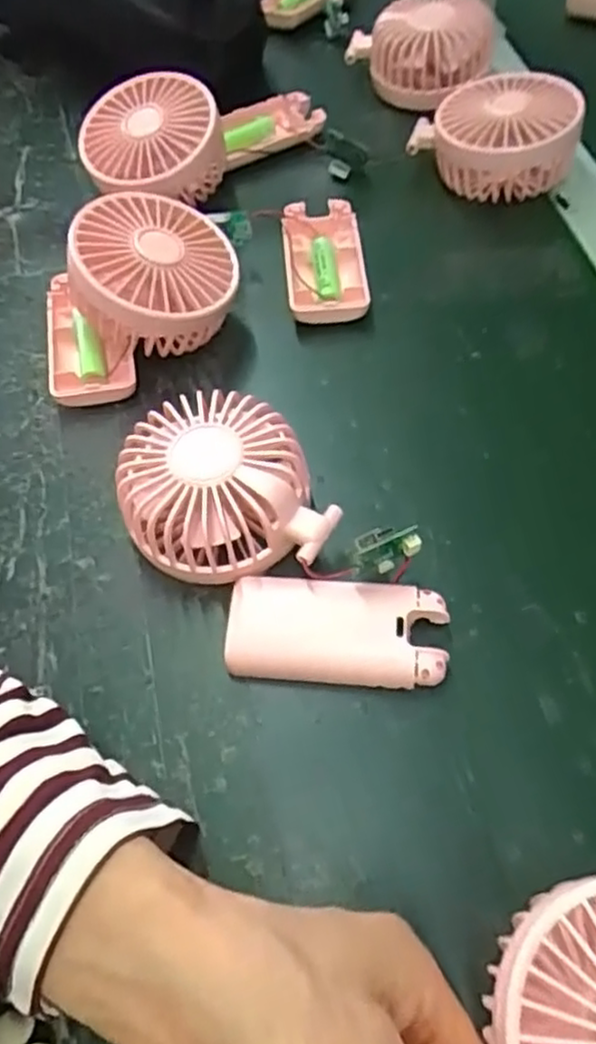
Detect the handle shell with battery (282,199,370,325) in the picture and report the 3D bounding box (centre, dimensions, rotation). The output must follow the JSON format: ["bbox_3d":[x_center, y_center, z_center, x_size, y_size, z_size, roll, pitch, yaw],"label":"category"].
[{"bbox_3d":[0.016,-0.158,0.430,0.047,0.016,0.090,-5,60,0],"label":"handle shell with battery"}]

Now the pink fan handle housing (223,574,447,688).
[{"bbox_3d":[0.017,0.048,0.311,0.093,0.018,0.044,4,61,5],"label":"pink fan handle housing"}]

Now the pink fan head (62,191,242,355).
[{"bbox_3d":[-0.080,-0.138,0.393,0.089,0.045,0.089,8,65,-17],"label":"pink fan head"}]

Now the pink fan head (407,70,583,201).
[{"bbox_3d":[0.129,-0.250,0.460,0.084,0.048,0.092,-27,63,-12],"label":"pink fan head"}]

